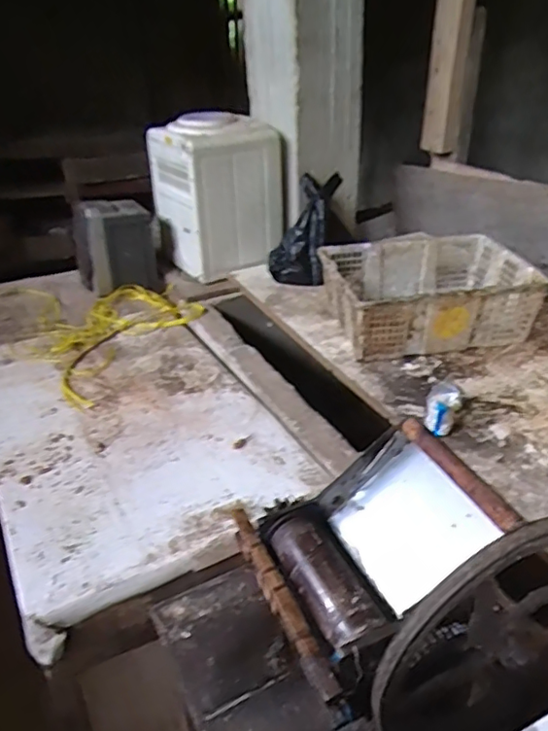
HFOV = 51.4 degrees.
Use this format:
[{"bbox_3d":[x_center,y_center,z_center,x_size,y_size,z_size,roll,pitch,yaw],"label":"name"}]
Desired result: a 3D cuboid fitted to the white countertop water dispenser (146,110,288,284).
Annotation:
[{"bbox_3d":[-0.174,-0.543,1.826,0.344,0.466,0.316,-19,36,-25],"label":"white countertop water dispenser"}]

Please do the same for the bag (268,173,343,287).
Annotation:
[{"bbox_3d":[0.097,-0.406,1.694,0.154,0.344,0.124,24,10,39],"label":"bag"}]

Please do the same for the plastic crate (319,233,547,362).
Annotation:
[{"bbox_3d":[0.379,-0.178,1.448,0.468,0.182,0.342,-8,31,-7],"label":"plastic crate"}]

